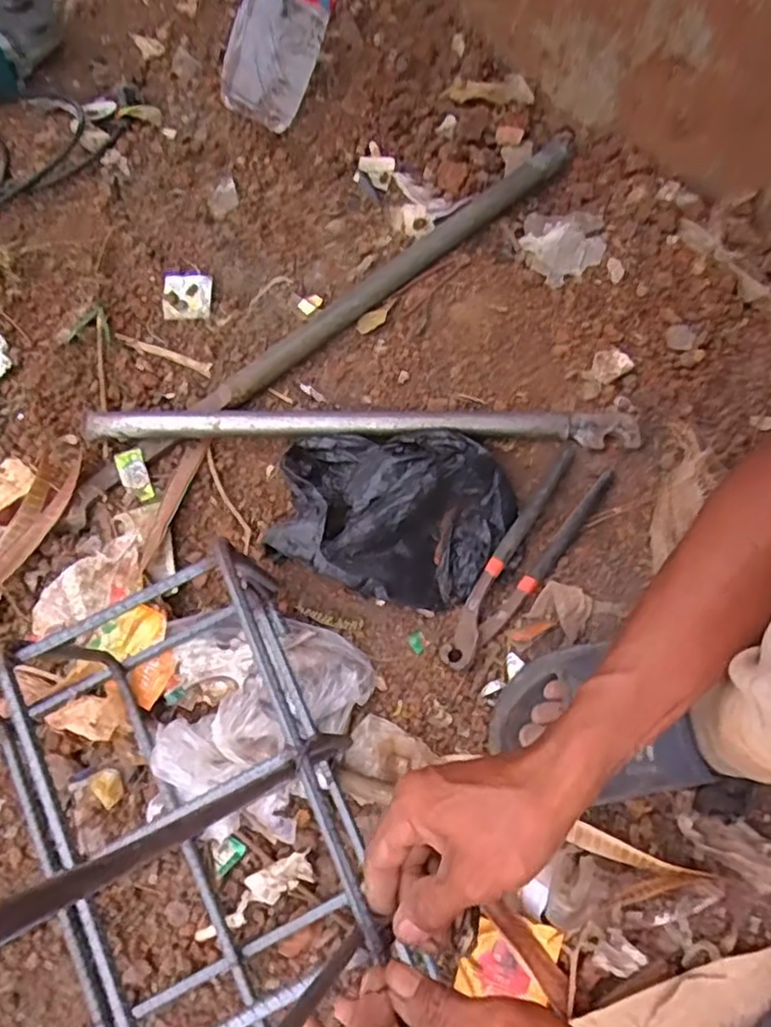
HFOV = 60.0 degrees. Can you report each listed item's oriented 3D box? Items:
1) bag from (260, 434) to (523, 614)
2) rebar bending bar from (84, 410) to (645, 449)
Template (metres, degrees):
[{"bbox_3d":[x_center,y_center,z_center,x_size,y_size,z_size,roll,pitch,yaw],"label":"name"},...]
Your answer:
[{"bbox_3d":[0.007,-0.002,0.575,0.205,0.053,0.149,5,73,3],"label":"bag"},{"bbox_3d":[-0.021,-0.078,0.611,0.499,0.032,0.032,-1,73,1],"label":"rebar bending bar"}]

